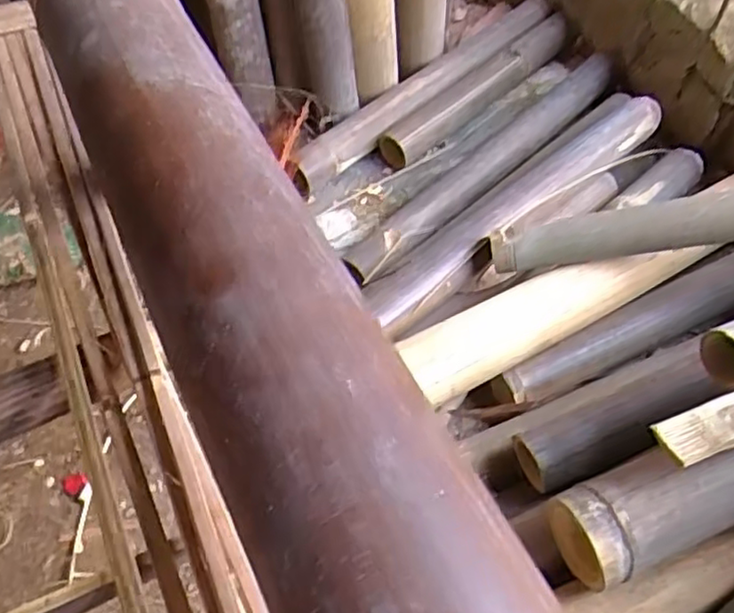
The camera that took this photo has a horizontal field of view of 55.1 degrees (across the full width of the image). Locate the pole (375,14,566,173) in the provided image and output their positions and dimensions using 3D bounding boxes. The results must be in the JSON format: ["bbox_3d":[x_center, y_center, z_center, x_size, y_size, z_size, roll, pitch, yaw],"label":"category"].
[{"bbox_3d":[0.188,-0.366,1.177,0.059,0.053,0.441,39,63,23],"label":"pole"}]

